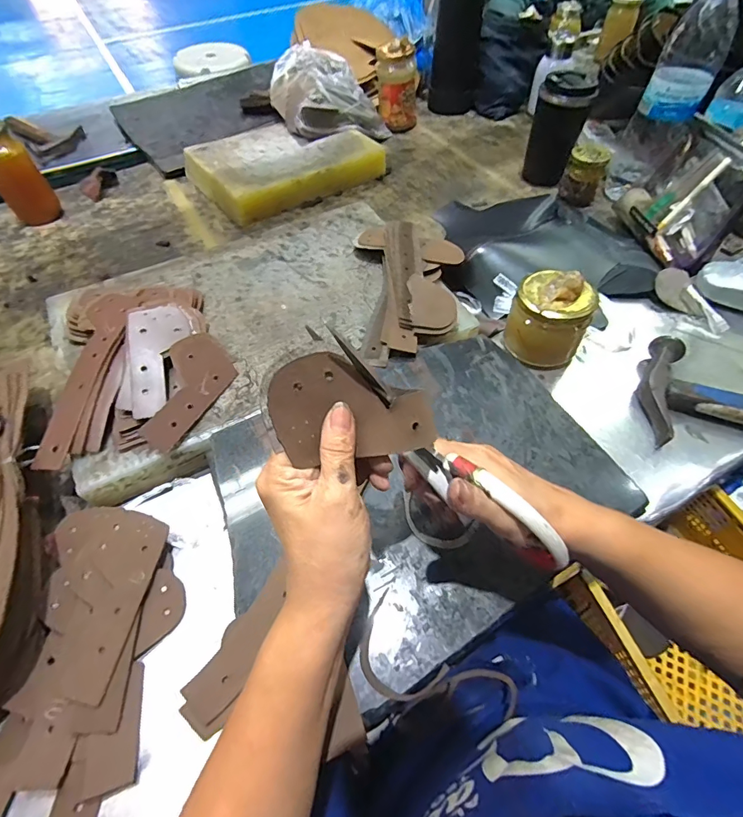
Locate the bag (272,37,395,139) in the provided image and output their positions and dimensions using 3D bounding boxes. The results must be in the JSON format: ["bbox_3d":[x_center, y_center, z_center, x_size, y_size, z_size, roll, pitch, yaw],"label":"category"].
[{"bbox_3d":[-0.090,-0.601,0.838,0.192,0.116,0.211,-24,58,-14],"label":"bag"}]

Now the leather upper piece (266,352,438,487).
[{"bbox_3d":[-0.010,-0.001,0.240,0.087,0.004,0.063,-13,100,-10],"label":"leather upper piece"}]

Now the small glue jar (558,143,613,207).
[{"bbox_3d":[0.347,-0.380,0.702,0.064,0.077,0.055,13,57,11],"label":"small glue jar"}]

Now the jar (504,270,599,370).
[{"bbox_3d":[0.198,-0.100,0.481,0.082,0.091,0.067,31,62,21],"label":"jar"}]

